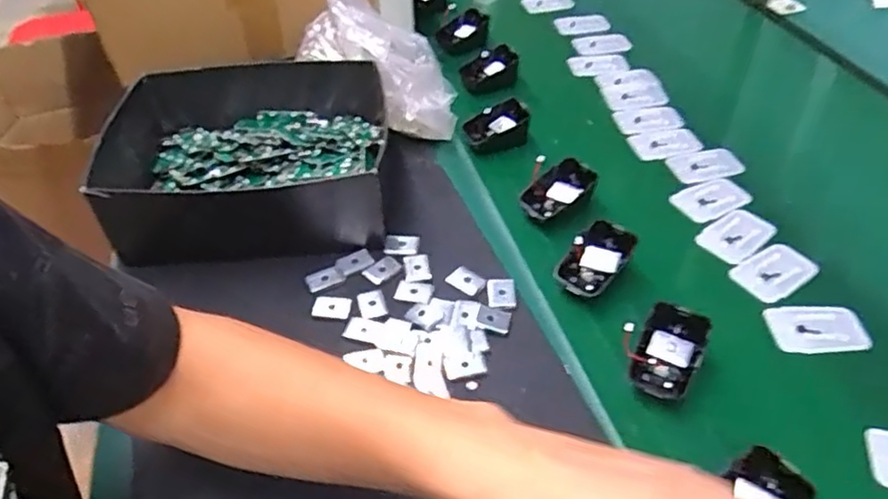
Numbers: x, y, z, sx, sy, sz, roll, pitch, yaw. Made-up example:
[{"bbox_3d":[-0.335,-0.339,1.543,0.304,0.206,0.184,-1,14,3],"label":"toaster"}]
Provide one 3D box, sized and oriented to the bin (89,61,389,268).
[{"bbox_3d":[-0.178,-0.093,0.611,0.240,0.079,0.217,-4,47,1],"label":"bin"}]

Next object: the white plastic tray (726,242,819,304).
[{"bbox_3d":[0.285,0.019,0.556,0.066,0.008,0.043,-25,50,-19],"label":"white plastic tray"}]

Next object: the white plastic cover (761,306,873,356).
[{"bbox_3d":[0.295,0.063,0.513,0.070,0.004,0.042,-5,56,7],"label":"white plastic cover"}]

